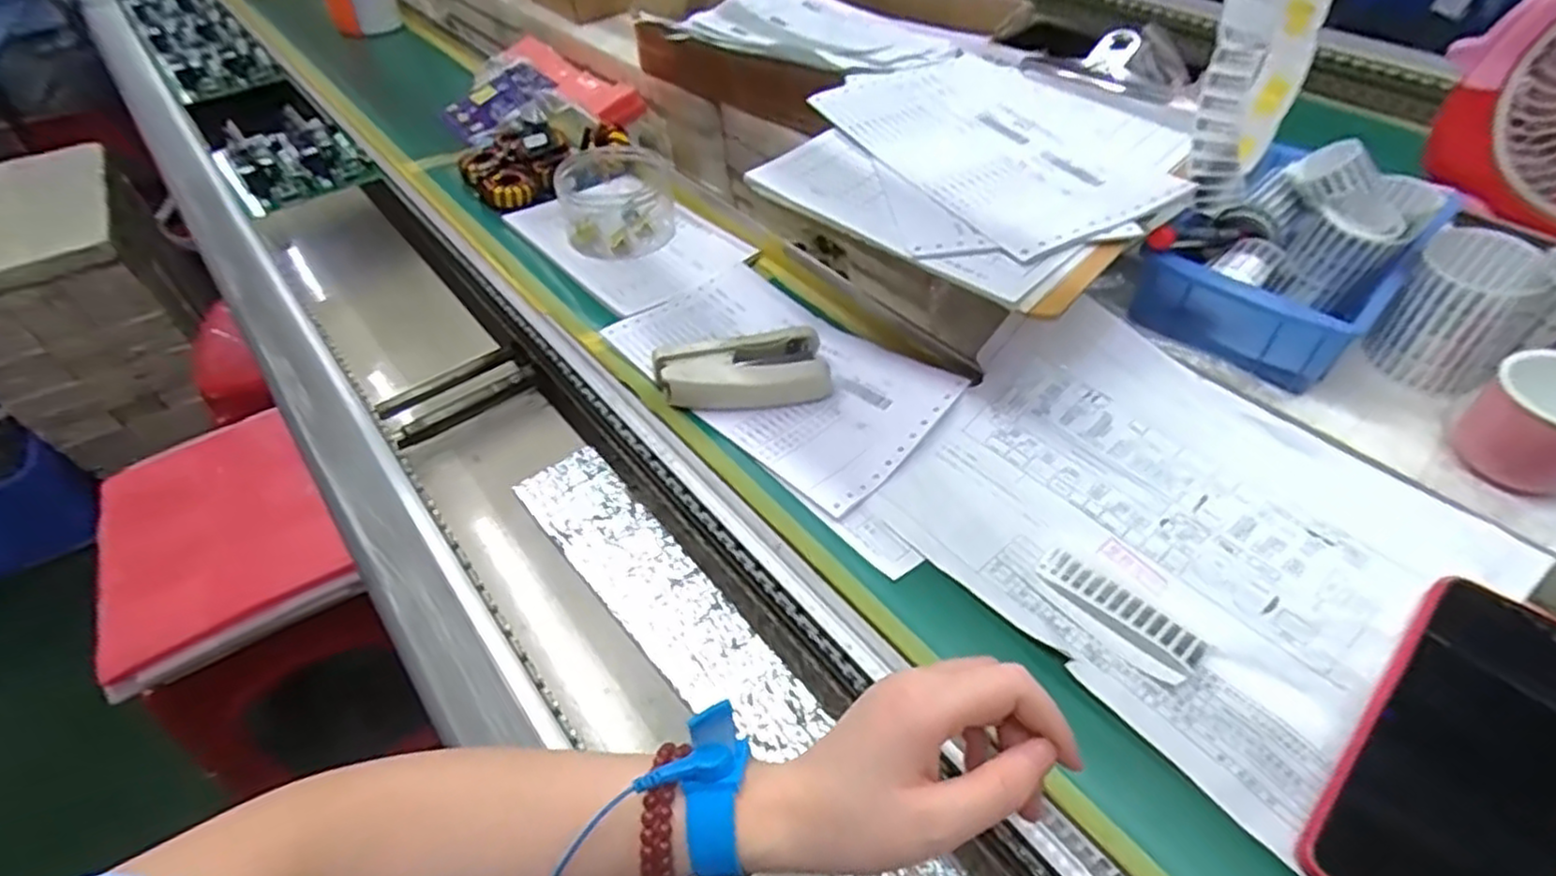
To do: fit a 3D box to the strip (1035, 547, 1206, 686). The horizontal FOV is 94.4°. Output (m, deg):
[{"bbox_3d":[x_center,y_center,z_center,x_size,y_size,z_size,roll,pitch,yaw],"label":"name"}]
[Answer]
[{"bbox_3d":[0.177,0.090,0.378,0.027,0.015,0.086,-31,55,-23],"label":"strip"}]

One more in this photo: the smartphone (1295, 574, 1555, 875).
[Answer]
[{"bbox_3d":[0.296,0.140,0.306,0.076,0.014,0.161,35,72,27],"label":"smartphone"}]

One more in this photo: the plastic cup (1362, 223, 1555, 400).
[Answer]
[{"bbox_3d":[0.407,-0.078,0.436,0.060,0.070,0.068,36,58,28],"label":"plastic cup"}]

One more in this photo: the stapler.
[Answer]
[{"bbox_3d":[-0.023,-0.047,0.503,0.117,0.036,0.048,-14,50,-11],"label":"stapler"}]

